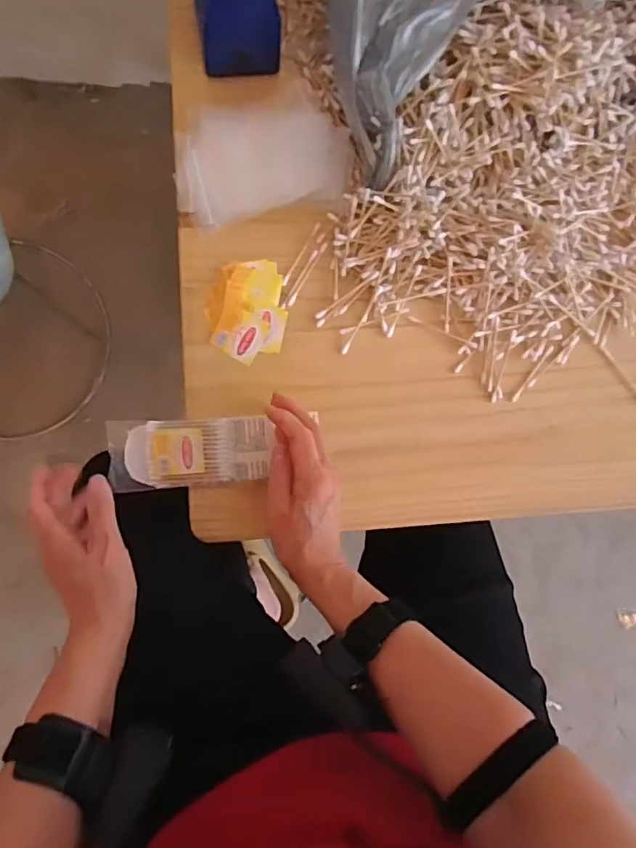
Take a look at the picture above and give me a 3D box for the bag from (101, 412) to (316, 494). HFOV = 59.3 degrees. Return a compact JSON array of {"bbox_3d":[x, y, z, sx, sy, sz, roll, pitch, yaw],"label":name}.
[{"bbox_3d":[-0.112,0.025,0.494,0.139,0.012,0.059,-4,89,-8],"label":"bag"}]

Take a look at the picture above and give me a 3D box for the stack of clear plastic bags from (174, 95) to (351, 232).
[{"bbox_3d":[-0.054,-0.251,0.517,0.161,0.018,0.102,-19,88,-8],"label":"stack of clear plastic bags"}]

